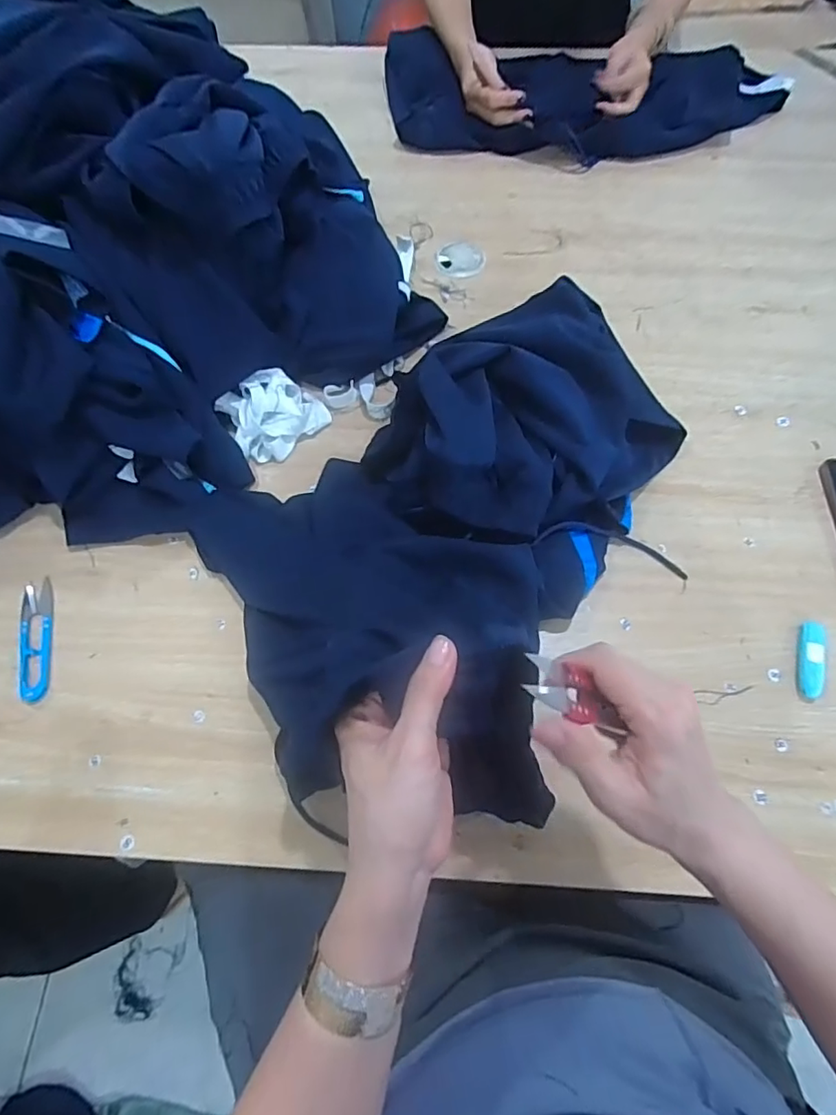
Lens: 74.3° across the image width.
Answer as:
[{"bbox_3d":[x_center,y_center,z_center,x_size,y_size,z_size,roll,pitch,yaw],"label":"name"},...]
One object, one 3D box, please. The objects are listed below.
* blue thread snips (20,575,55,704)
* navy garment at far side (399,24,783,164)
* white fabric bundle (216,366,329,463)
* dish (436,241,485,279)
[{"bbox_3d":[-0.365,0.078,0.527,0.029,0.009,0.119,-12,68,-4],"label":"blue thread snips"},{"bbox_3d":[0.243,-0.684,0.801,0.549,0.059,0.248,0,67,1],"label":"navy garment at far side"},{"bbox_3d":[-0.153,-0.156,0.597,0.102,0.043,0.082,-31,70,-12],"label":"white fabric bundle"},{"bbox_3d":[0.056,-0.387,0.714,0.061,0.005,0.059,0,67,1],"label":"dish"}]

